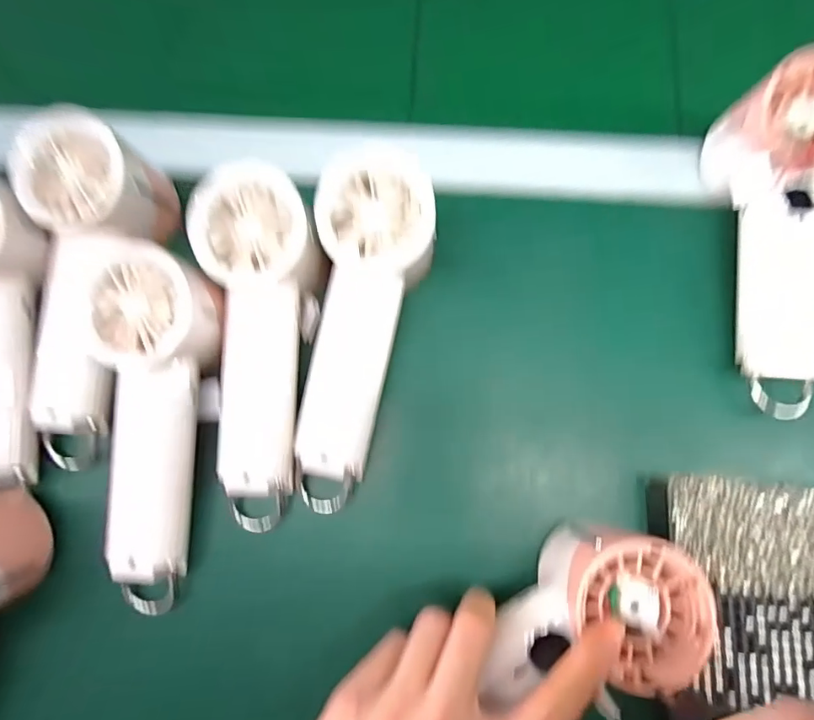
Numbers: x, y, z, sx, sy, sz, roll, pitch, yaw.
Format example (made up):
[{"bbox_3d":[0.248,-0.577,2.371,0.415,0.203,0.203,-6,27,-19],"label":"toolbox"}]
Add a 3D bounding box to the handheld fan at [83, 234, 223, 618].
[{"bbox_3d":[-0.141,0.040,0.267,0.061,0.040,0.198,4,95,2],"label":"handheld fan"}]

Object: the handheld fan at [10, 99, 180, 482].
[{"bbox_3d":[-0.186,-0.036,0.287,0.067,0.058,0.198,6,91,2],"label":"handheld fan"}]

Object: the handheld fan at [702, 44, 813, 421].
[{"bbox_3d":[0.219,-0.071,0.293,0.069,0.056,0.198,2,92,1],"label":"handheld fan"}]

